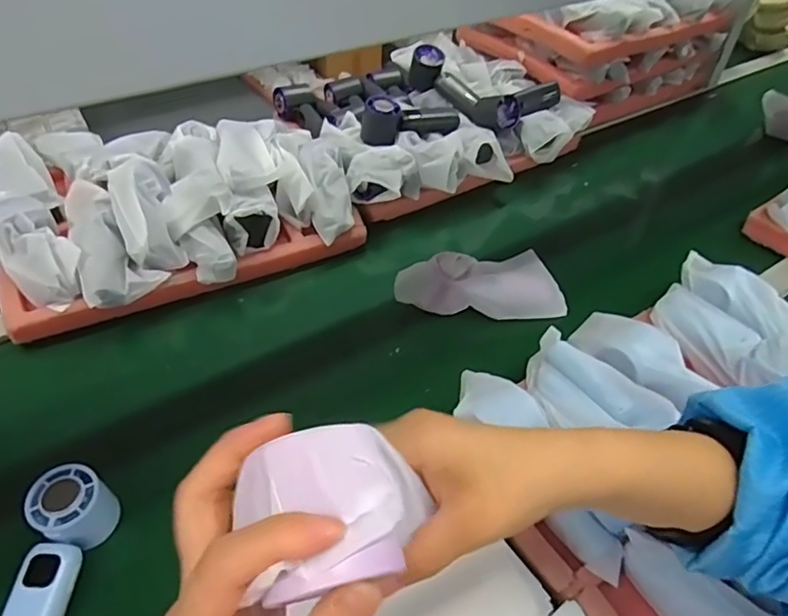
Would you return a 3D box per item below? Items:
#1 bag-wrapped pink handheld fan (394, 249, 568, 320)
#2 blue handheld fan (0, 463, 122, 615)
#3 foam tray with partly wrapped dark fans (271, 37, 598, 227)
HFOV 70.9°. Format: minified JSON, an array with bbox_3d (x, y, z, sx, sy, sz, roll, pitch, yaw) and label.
[{"bbox_3d":[0.107,-0.023,0.658,0.195,0.049,0.091,-11,46,-15],"label":"bag-wrapped pink handheld fan"},{"bbox_3d":[-0.257,0.200,0.419,0.058,0.038,0.152,-1,44,-5],"label":"blue handheld fan"},{"bbox_3d":[0.068,-0.329,0.912,0.441,0.102,0.346,-23,50,-25],"label":"foam tray with partly wrapped dark fans"}]

